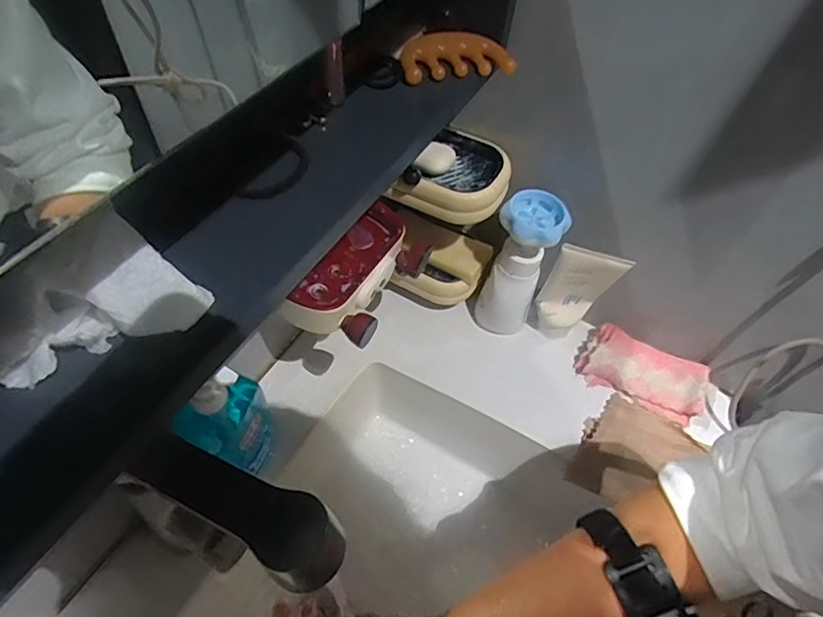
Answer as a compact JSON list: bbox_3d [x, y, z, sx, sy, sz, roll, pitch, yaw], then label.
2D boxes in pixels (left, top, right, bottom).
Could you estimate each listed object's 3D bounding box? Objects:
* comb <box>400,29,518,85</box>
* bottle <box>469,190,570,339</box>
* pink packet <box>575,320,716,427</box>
[{"bbox_3d":[0.037,-0.218,0.450,0.092,0.018,0.055,-9,55,-12],"label":"comb"},{"bbox_3d":[0.124,-0.046,0.618,0.064,0.187,0.060,24,55,12],"label":"bottle"},{"bbox_3d":[0.279,0.076,0.637,0.143,0.034,0.077,26,55,14],"label":"pink packet"}]

